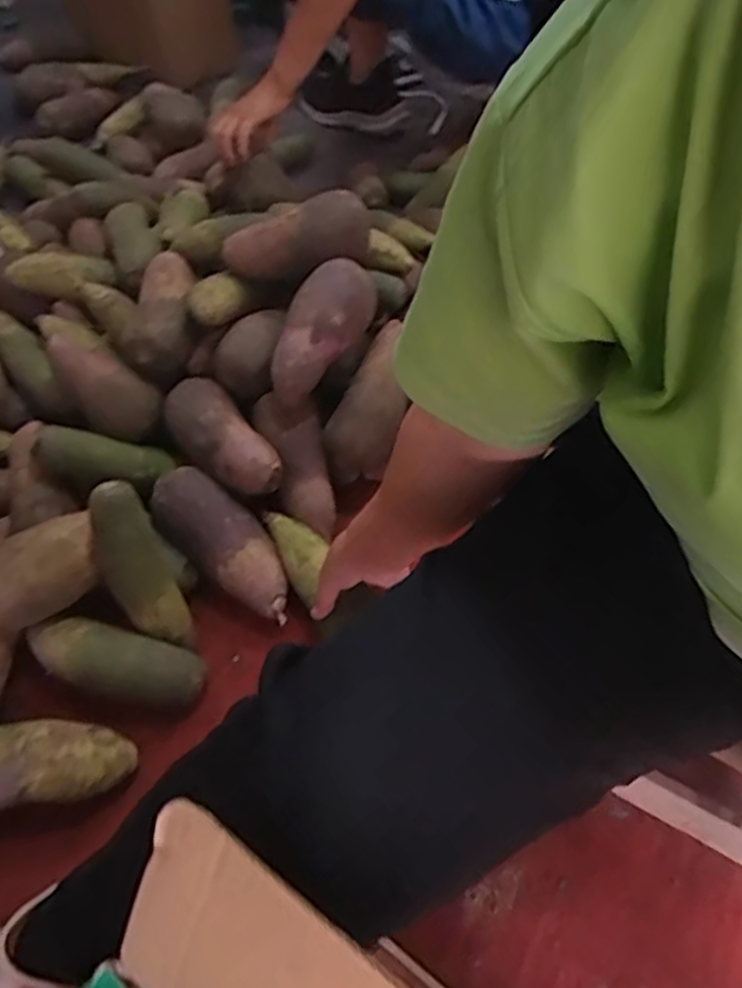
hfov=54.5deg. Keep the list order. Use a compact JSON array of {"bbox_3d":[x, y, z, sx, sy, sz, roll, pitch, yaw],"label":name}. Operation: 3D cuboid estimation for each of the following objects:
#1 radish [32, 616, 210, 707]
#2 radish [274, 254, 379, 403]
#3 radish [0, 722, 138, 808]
[{"bbox_3d":[-0.242,0.160,0.684,0.168,0.052,0.061,11,53,8],"label":"radish"},{"bbox_3d":[-0.056,-0.176,0.774,0.068,0.062,0.175,23,71,16],"label":"radish"},{"bbox_3d":[-0.305,0.239,0.618,0.191,0.058,0.078,-15,54,-12],"label":"radish"}]

